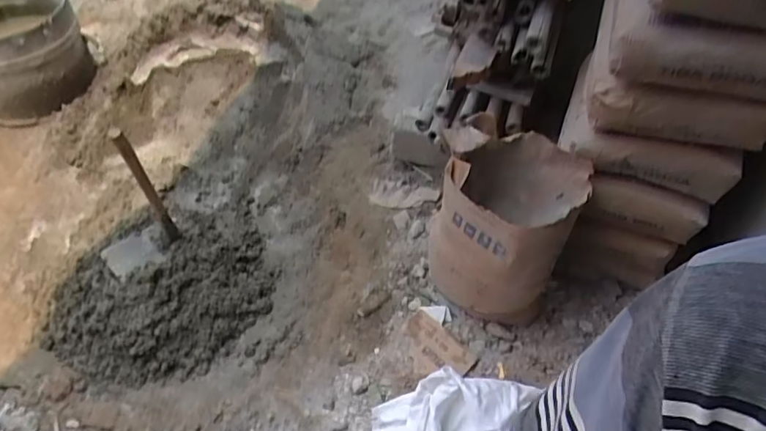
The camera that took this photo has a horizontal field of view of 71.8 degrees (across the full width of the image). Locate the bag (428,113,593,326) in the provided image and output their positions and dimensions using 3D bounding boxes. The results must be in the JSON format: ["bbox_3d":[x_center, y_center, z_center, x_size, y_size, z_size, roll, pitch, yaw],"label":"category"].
[{"bbox_3d":[0.309,0.017,1.399,0.345,0.394,0.367,19,54,17],"label":"bag"}]

